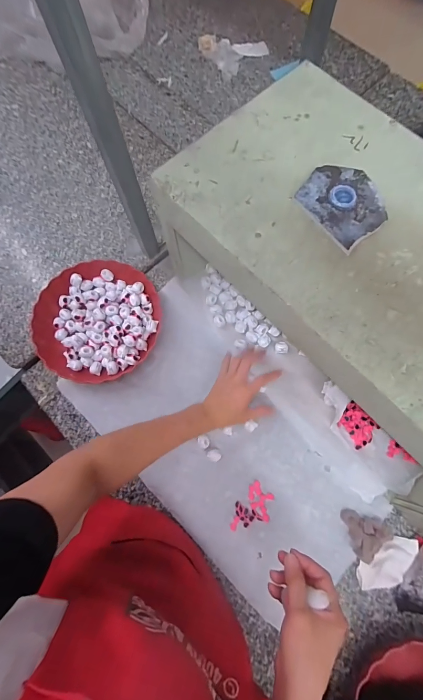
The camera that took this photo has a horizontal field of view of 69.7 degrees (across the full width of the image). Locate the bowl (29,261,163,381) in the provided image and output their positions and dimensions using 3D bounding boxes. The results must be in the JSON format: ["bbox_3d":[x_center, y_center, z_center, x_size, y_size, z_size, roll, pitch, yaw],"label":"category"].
[{"bbox_3d":[-0.220,-0.058,0.605,0.227,0.050,0.235,0,74,1],"label":"bowl"}]

